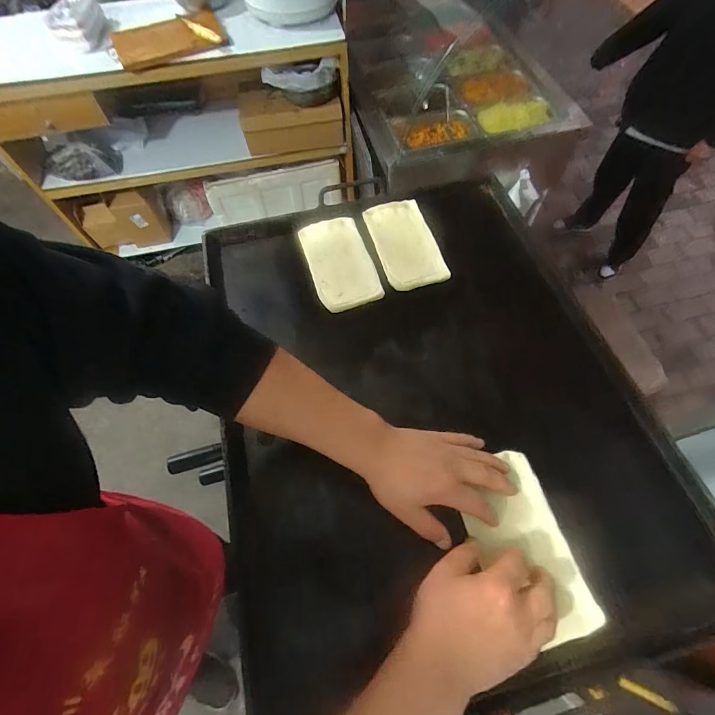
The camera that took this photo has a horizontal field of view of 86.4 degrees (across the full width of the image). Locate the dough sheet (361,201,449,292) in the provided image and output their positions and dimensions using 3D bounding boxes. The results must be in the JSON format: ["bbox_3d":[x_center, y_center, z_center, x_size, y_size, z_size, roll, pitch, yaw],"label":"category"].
[{"bbox_3d":[0.074,-0.181,0.600,0.091,0.019,0.165,-15,65,-5],"label":"dough sheet"}]

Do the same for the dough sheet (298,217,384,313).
[{"bbox_3d":[-0.029,-0.151,0.582,0.092,0.024,0.169,-17,65,-6],"label":"dough sheet"}]

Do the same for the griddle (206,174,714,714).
[{"bbox_3d":[0.069,0.039,0.521,0.513,0.097,0.679,-17,65,-6],"label":"griddle"}]

